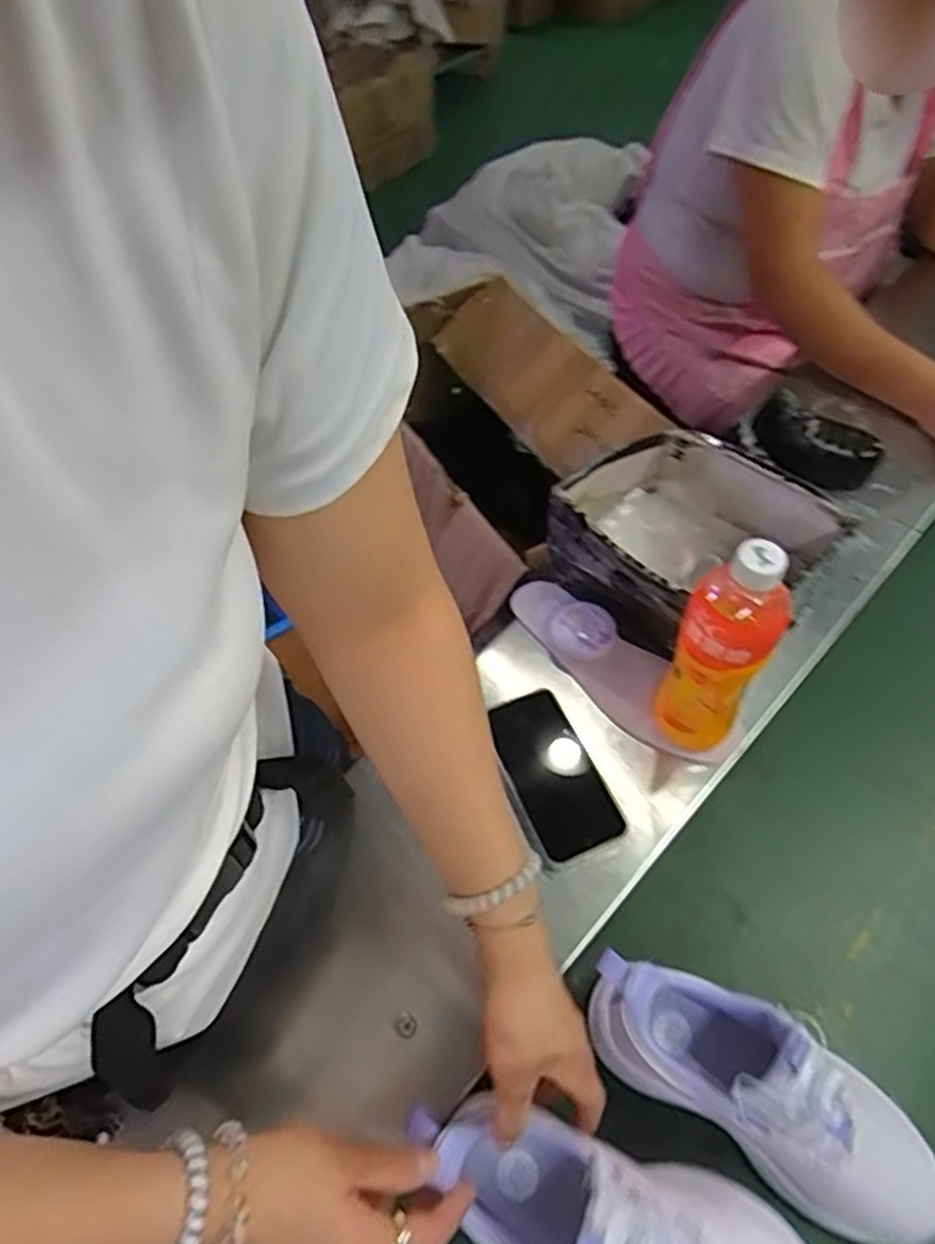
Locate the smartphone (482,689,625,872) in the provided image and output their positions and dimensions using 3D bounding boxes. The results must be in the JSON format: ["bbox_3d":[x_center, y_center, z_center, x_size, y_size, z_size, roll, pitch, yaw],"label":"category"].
[{"bbox_3d":[0.069,0.127,0.627,0.073,0.015,0.153,-20,56,-10],"label":"smartphone"}]

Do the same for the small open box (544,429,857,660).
[{"bbox_3d":[0.200,-0.065,0.703,0.235,0.123,0.175,33,62,24],"label":"small open box"}]

